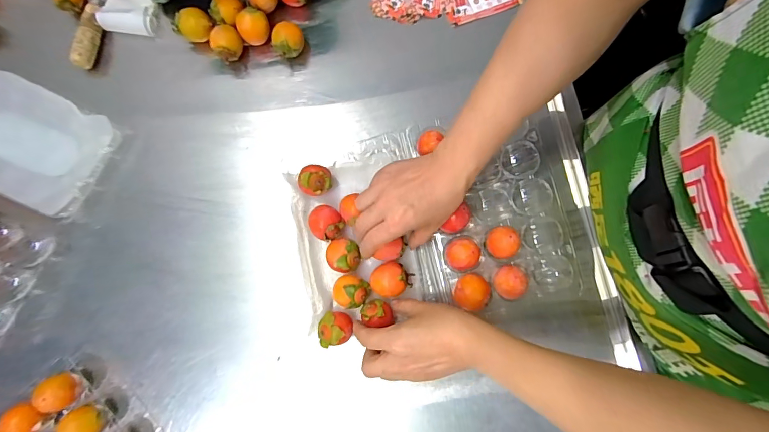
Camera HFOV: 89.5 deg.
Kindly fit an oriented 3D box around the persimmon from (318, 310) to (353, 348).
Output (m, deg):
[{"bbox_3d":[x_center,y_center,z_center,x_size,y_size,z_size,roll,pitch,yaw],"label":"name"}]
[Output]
[{"bbox_3d":[-0.054,0.127,0.440,0.038,0.040,0.038,-9,80,0],"label":"persimmon"}]

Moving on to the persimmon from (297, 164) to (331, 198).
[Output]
[{"bbox_3d":[-0.082,-0.039,0.465,0.038,0.043,0.036,-2,79,-2],"label":"persimmon"}]

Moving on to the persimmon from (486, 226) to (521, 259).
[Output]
[{"bbox_3d":[0.132,0.030,0.438,0.030,0.039,0.035,-36,82,-4],"label":"persimmon"}]

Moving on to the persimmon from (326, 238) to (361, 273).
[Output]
[{"bbox_3d":[-0.047,0.047,0.454,0.040,0.040,0.038,1,80,1],"label":"persimmon"}]

